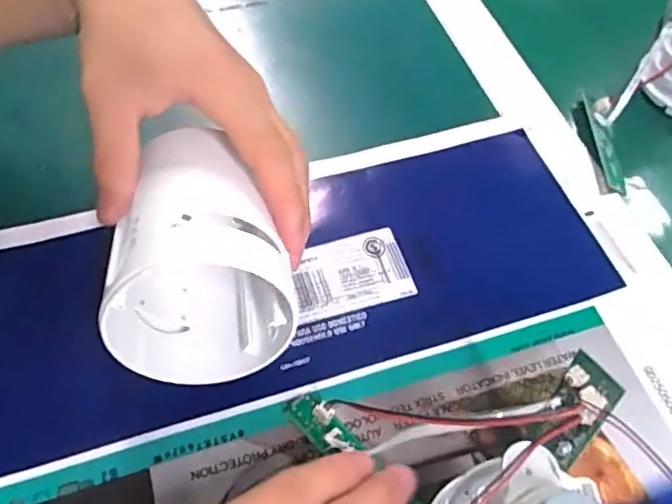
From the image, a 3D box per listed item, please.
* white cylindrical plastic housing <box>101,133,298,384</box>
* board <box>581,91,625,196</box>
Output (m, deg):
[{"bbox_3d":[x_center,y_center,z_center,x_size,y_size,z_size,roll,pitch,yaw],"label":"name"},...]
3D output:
[{"bbox_3d":[-0.058,-0.002,0.262,0.074,0.078,0.096,-4,57,-2],"label":"white cylindrical plastic housing"},{"bbox_3d":[0.167,-0.070,0.370,0.012,0.006,0.078,0,57,0],"label":"board"}]

